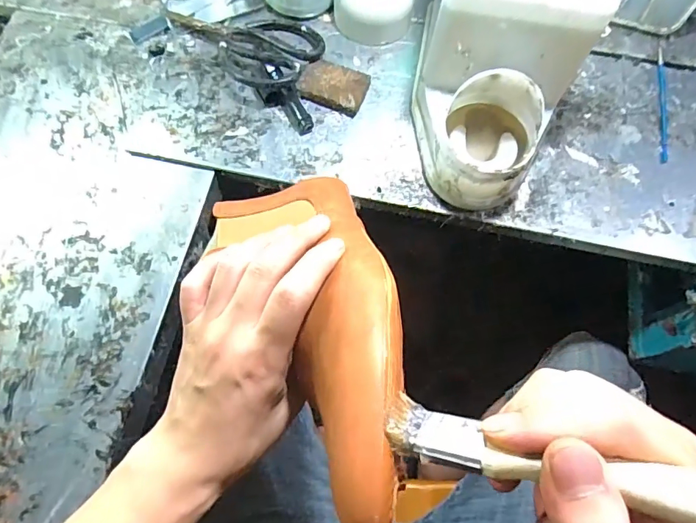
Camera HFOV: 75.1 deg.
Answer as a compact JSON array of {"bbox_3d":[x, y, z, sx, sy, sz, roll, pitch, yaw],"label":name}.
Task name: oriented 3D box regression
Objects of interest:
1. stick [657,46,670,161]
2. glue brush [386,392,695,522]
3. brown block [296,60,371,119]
[{"bbox_3d":[0.348,-0.178,0.500,0.012,0.004,0.161,11,71,3],"label":"stick"},{"bbox_3d":[0.086,0.078,0.173,0.146,0.007,0.024,4,34,28],"label":"glue brush"},{"bbox_3d":[-0.016,-0.188,0.488,0.070,0.015,0.047,22,72,7],"label":"brown block"}]

